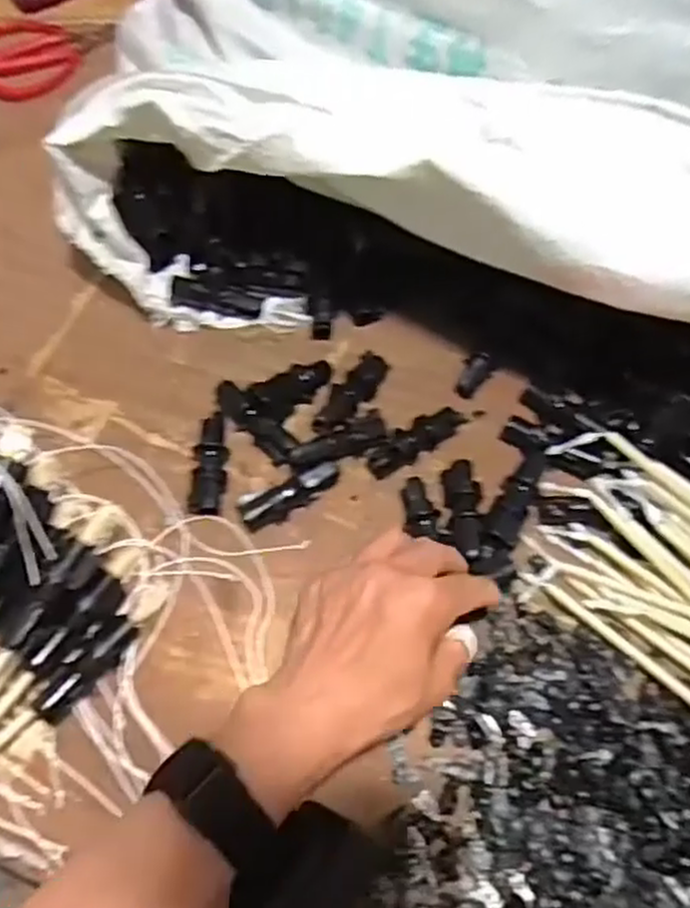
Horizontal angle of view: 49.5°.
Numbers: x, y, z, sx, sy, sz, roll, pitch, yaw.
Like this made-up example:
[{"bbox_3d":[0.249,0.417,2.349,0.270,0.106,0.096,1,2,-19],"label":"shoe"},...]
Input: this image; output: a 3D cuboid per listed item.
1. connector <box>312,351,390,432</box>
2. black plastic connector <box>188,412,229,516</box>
[{"bbox_3d":[0.003,-0.041,0.504,0.022,0.019,0.070,31,68,13],"label":"connector"},{"bbox_3d":[-0.087,0.005,0.483,0.021,0.018,0.070,-1,64,-1],"label":"black plastic connector"}]

